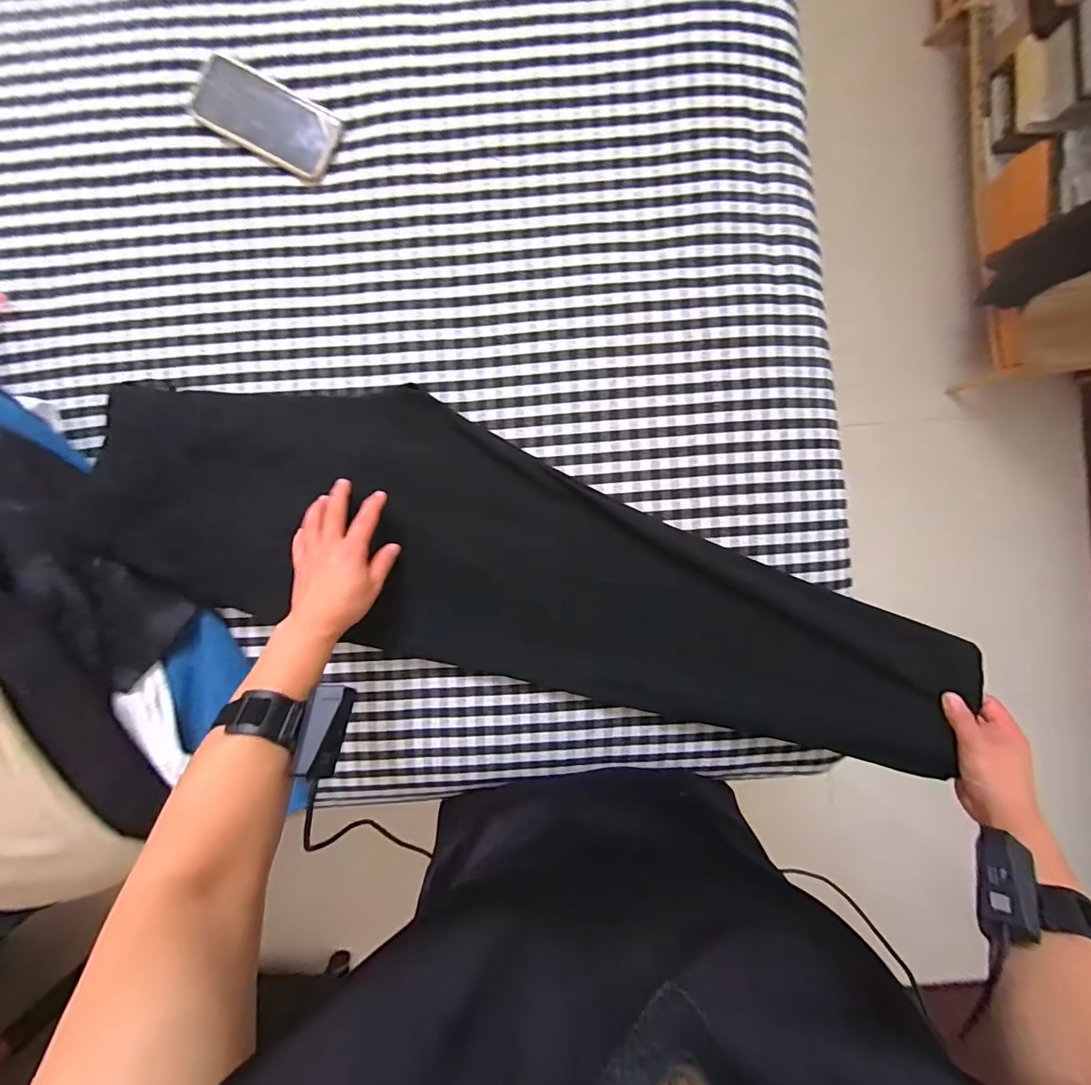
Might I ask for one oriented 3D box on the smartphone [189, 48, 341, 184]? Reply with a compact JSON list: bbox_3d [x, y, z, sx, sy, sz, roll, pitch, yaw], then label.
[{"bbox_3d":[-0.328,-0.499,0.541,0.168,0.012,0.080,25,90,-1],"label":"smartphone"}]

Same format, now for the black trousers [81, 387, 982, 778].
[{"bbox_3d":[0.029,0.052,0.566,1.074,0.058,0.283,18,92,-4],"label":"black trousers"}]

